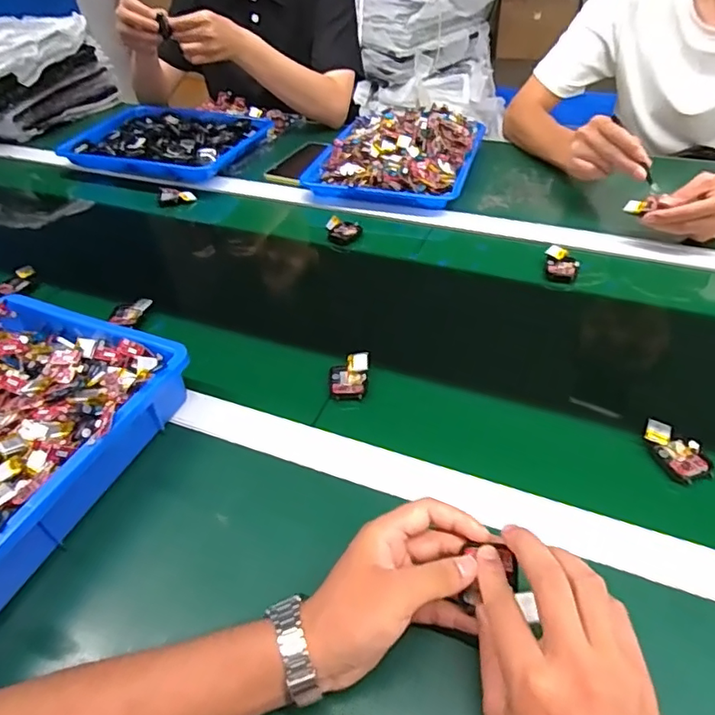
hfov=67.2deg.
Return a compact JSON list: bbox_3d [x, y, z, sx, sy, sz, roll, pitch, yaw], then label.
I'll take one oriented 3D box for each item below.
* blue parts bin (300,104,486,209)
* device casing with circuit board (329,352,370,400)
[{"bbox_3d":[0.068,-0.339,0.891,0.243,0.073,0.278,12,46,17],"label":"blue parts bin"},{"bbox_3d":[-0.008,0.019,0.549,0.039,0.018,0.051,0,44,4],"label":"device casing with circuit board"}]

